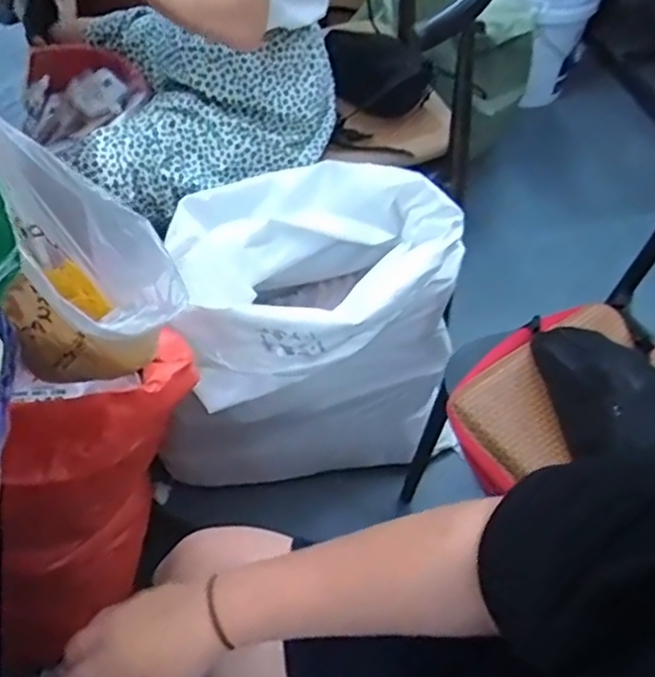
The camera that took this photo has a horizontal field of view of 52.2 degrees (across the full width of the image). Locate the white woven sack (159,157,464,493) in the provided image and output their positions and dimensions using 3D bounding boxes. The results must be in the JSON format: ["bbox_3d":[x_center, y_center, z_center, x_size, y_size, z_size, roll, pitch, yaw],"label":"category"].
[{"bbox_3d":[-0.037,-0.012,1.105,0.475,0.471,0.313,-3,52,-4],"label":"white woven sack"}]

